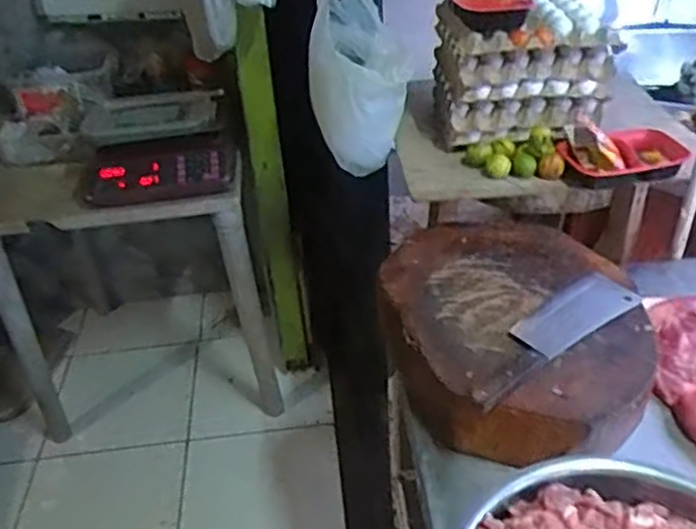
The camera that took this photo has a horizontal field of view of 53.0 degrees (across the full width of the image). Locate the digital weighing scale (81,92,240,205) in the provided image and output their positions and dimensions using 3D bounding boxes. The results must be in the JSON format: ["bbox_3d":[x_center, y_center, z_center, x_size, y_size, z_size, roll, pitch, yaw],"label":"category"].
[{"bbox_3d":[-0.433,-0.287,1.606,0.339,0.142,0.307,-7,36,-3],"label":"digital weighing scale"}]

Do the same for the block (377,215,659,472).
[{"bbox_3d":[0.251,0.090,1.080,0.372,0.095,0.481,-7,36,-2],"label":"block"}]

